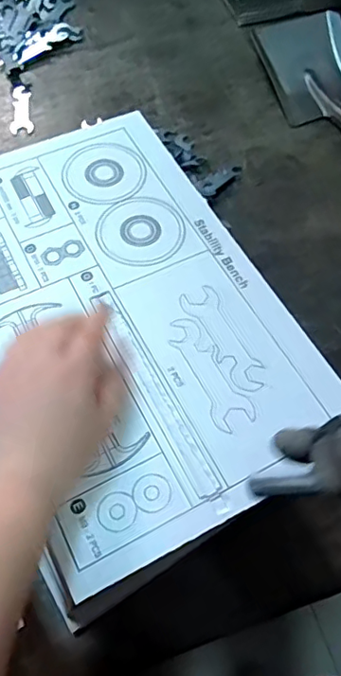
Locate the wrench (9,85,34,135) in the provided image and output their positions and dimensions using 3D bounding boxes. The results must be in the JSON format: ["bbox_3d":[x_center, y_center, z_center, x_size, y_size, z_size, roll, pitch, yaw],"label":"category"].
[{"bbox_3d":[-0.210,-0.325,0.762,0.030,0.005,0.102,-7,62,-4],"label":"wrench"}]

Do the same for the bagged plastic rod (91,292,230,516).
[{"bbox_3d":[-0.010,0.038,0.381,0.016,0.004,0.184,-24,63,-13],"label":"bagged plastic rod"}]

